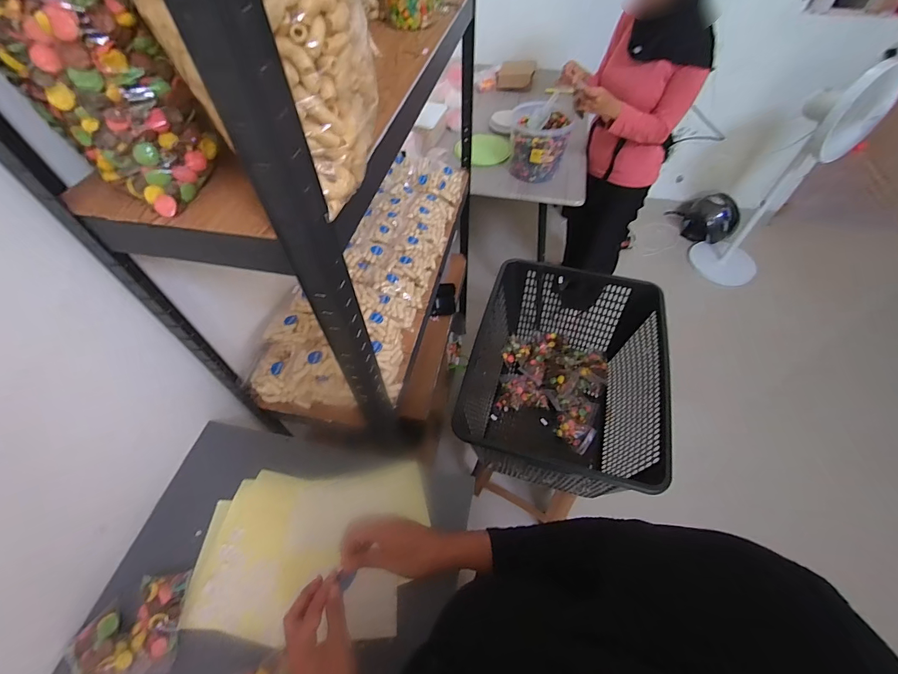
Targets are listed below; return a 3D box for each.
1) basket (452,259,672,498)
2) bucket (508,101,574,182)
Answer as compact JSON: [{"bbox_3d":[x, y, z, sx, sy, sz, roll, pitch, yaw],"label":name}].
[{"bbox_3d":[0.272,0.115,0.997,0.422,0.306,0.547,11,55,9],"label":"basket"},{"bbox_3d":[0.299,-0.663,1.286,0.188,0.158,0.217,4,54,5],"label":"bucket"}]

